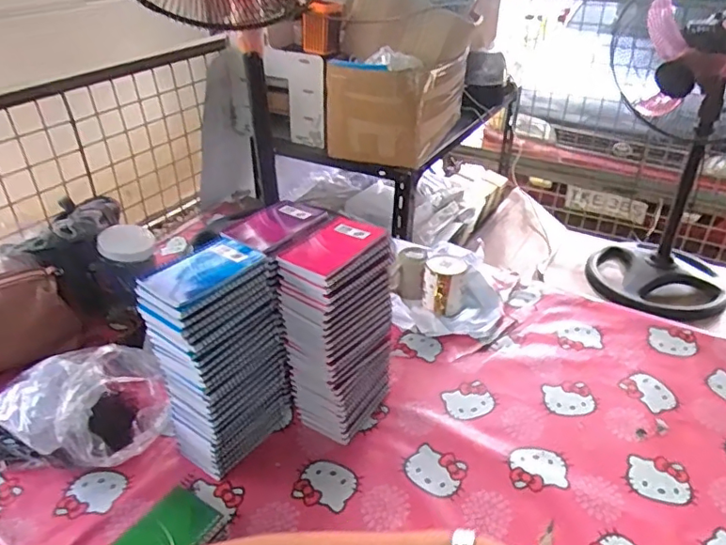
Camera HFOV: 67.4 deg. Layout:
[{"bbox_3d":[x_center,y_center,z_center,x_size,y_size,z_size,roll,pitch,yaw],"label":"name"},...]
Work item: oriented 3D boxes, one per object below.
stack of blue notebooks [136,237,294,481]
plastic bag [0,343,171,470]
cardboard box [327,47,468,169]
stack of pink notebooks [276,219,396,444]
[{"bbox_3d":[-0.186,0.114,0.724,0.088,0.280,0.156,20,38,30],"label":"stack of blue notebooks"},{"bbox_3d":[-0.387,0.181,0.725,0.190,0.153,0.218,25,41,35],"label":"plastic bag"},{"bbox_3d":[0.082,-0.414,1.318,0.257,0.198,0.334,11,34,18],"label":"cardboard box"},{"bbox_3d":[-0.035,0.086,0.779,0.102,0.279,0.142,22,39,31],"label":"stack of pink notebooks"}]

